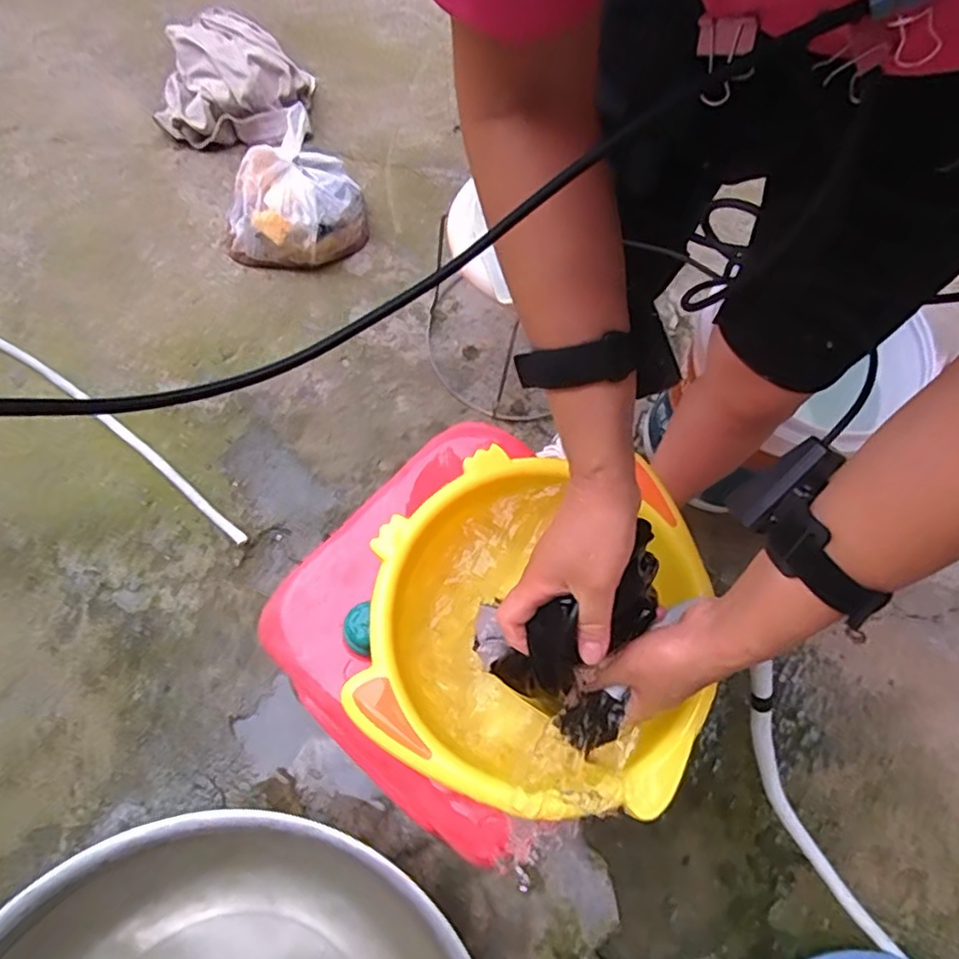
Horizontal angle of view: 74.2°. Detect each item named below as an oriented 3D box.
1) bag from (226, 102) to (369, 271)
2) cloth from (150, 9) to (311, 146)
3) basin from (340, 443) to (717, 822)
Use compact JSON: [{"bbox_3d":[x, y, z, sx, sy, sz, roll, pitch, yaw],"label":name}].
[{"bbox_3d":[-0.358,-0.524,1.210,0.239,0.131,0.272,42,71,12],"label":"bag"},{"bbox_3d":[-0.514,-0.830,1.317,0.314,0.099,0.308,-9,69,-8],"label":"cloth"},{"bbox_3d":[0.043,0.108,0.486,0.249,0.077,0.256,2,68,-4],"label":"basin"}]

